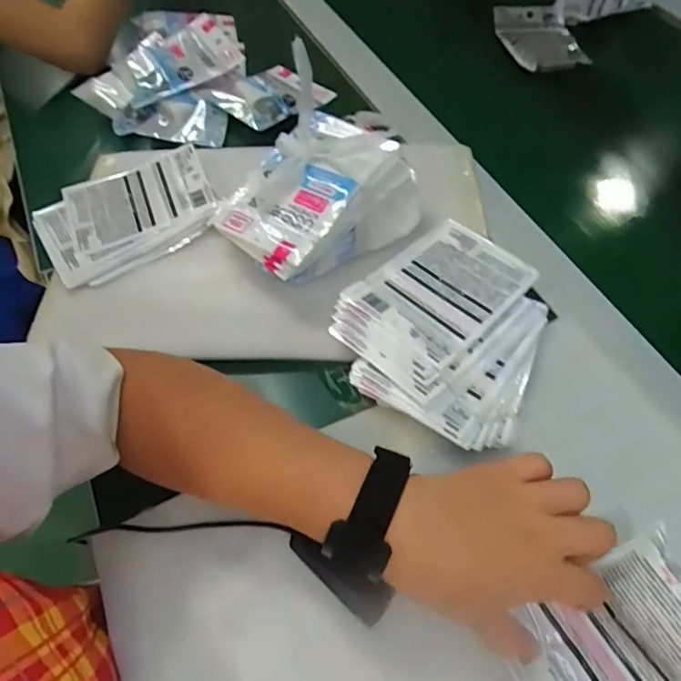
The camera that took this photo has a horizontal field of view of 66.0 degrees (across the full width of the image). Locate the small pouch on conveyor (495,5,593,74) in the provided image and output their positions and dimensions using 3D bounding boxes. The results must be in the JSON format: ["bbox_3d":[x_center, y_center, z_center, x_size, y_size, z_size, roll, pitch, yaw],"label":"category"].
[{"bbox_3d":[0.266,-0.407,0.699,0.102,0.022,0.133,-7,58,-2],"label":"small pouch on conveyor"}]

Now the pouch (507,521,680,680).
[{"bbox_3d":[0.163,0.180,0.298,0.113,0.042,0.088,-25,59,-14],"label":"pouch"}]

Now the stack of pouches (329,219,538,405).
[{"bbox_3d":[0.076,-0.035,0.441,0.106,0.017,0.165,36,66,22],"label":"stack of pouches"}]

